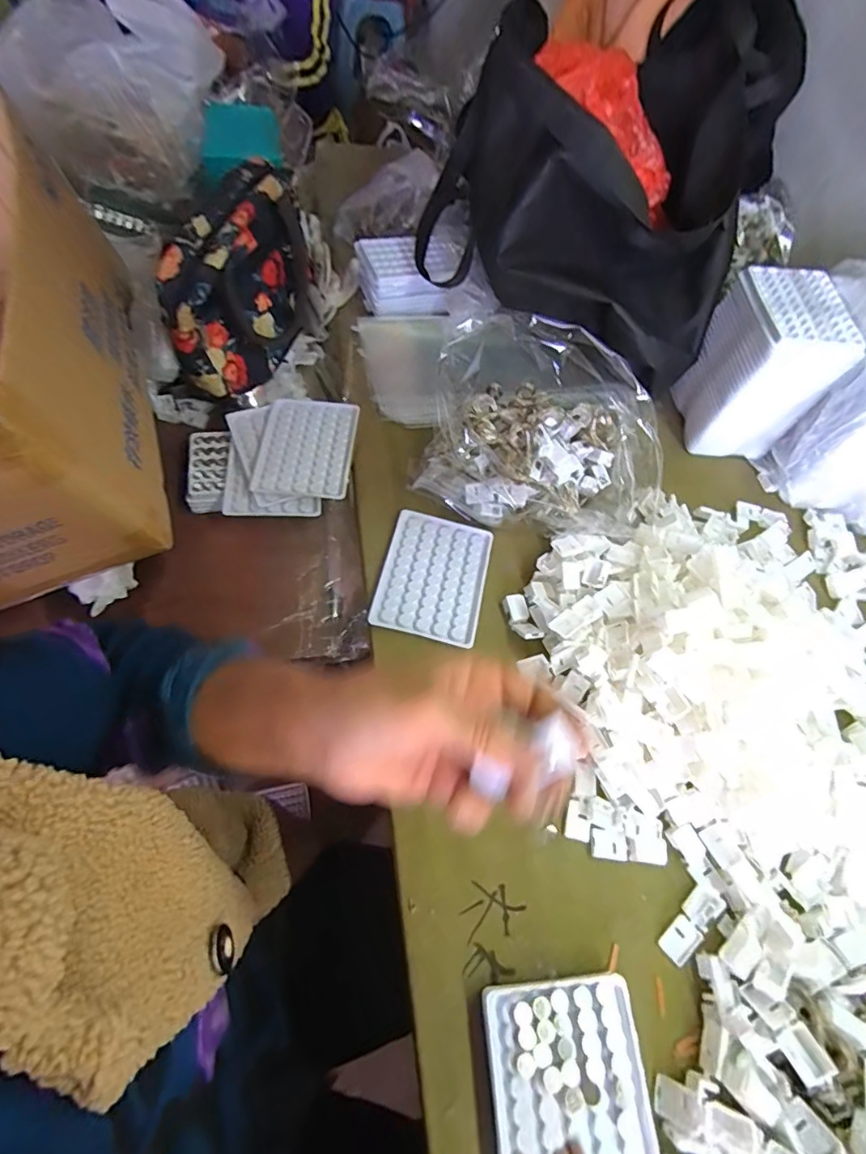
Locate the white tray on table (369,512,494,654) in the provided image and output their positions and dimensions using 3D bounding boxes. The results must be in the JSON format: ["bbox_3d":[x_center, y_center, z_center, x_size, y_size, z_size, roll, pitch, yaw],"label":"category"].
[{"bbox_3d":[0.002,-0.002,0.492,0.094,0.013,0.130,15,59,0],"label":"white tray on table"}]

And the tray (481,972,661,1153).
[{"bbox_3d":[0.084,0.318,0.311,0.094,0.014,0.128,-3,61,-5],"label":"tray"}]

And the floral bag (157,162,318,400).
[{"bbox_3d":[-0.196,-0.307,0.560,0.072,0.145,0.225,17,59,2],"label":"floral bag"}]

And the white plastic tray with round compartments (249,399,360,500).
[{"bbox_3d":[-0.132,-0.135,0.550,0.094,0.010,0.121,6,60,-5],"label":"white plastic tray with round compartments"}]

